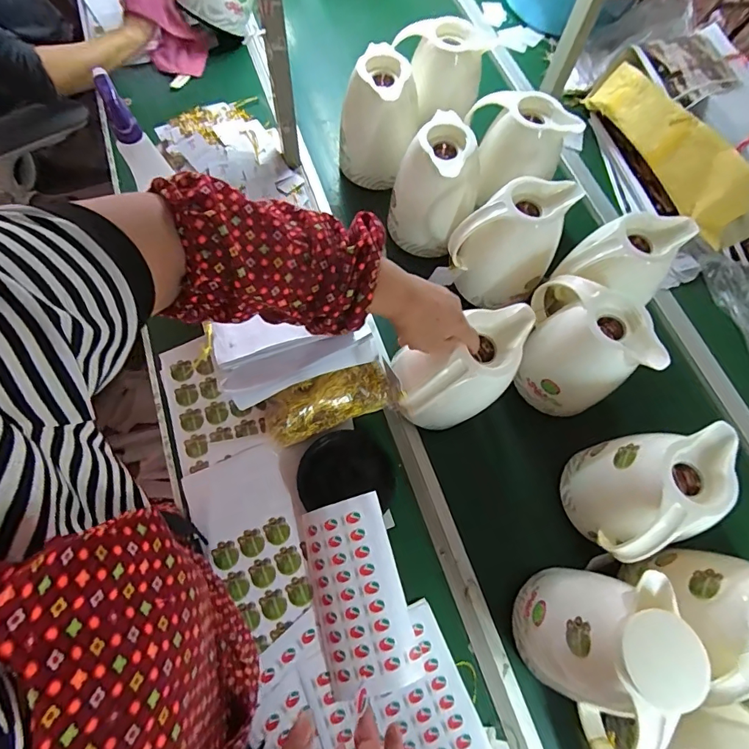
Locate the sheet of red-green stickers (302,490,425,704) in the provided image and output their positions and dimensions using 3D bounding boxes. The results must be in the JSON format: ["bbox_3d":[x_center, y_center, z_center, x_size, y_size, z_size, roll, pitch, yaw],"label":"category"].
[{"bbox_3d":[-0.024,0.282,0.581,0.116,0.019,0.226,-19,74,10],"label":"sheet of red-green stickers"}]

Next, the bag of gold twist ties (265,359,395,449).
[{"bbox_3d":[-0.063,0.042,0.645,0.181,0.072,0.057,-21,70,-11],"label":"bag of gold twist ties"}]

